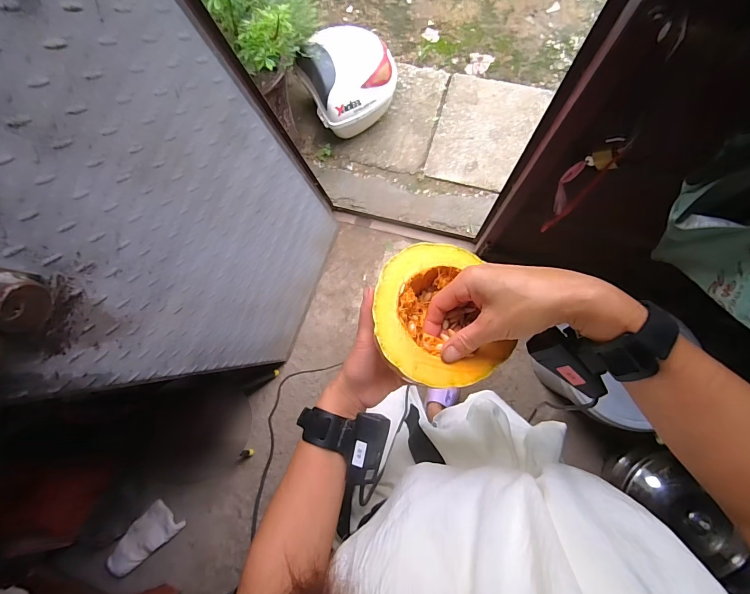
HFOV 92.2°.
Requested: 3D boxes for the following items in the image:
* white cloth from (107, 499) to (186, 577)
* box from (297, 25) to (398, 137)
[{"bbox_3d":[-0.883,0.917,1.372,0.282,0.022,0.141,-41,73,-9],"label":"white cloth"},{"bbox_3d":[-0.096,-0.853,1.412,0.357,0.290,0.307,-34,82,2],"label":"box"}]

